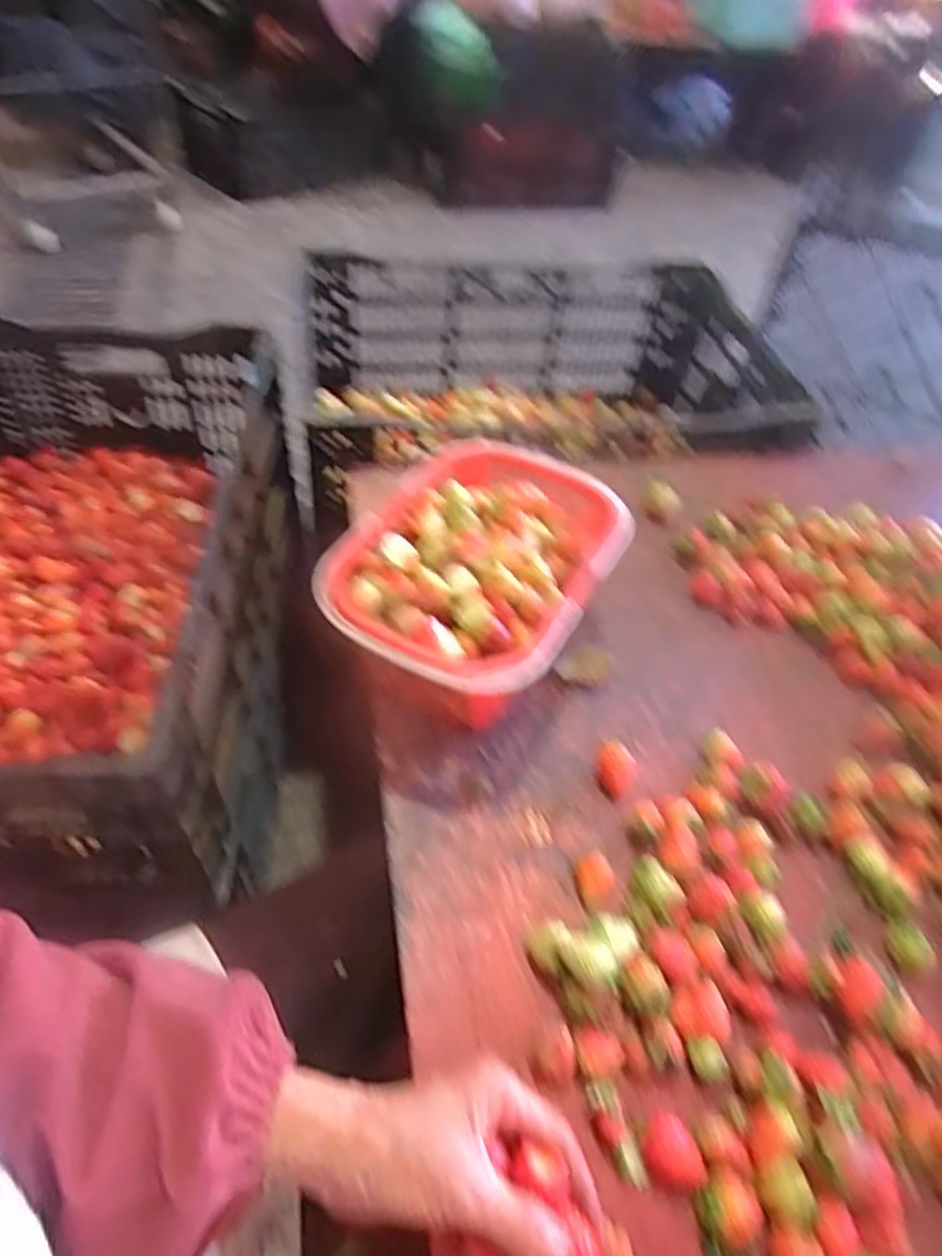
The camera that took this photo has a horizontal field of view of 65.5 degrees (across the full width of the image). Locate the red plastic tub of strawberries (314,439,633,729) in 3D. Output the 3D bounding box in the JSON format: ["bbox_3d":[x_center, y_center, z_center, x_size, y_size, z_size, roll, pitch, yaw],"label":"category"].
[{"bbox_3d":[0.006,-0.032,0.586,0.184,0.103,0.247,21,50,12],"label":"red plastic tub of strawberries"}]

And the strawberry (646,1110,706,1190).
[{"bbox_3d":[0.104,0.277,0.385,0.026,0.019,0.033,-25,56,-25],"label":"strawberry"}]

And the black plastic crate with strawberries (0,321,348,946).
[{"bbox_3d":[-0.412,-0.043,0.731,0.402,0.266,0.584,2,49,-5],"label":"black plastic crate with strawberries"}]

